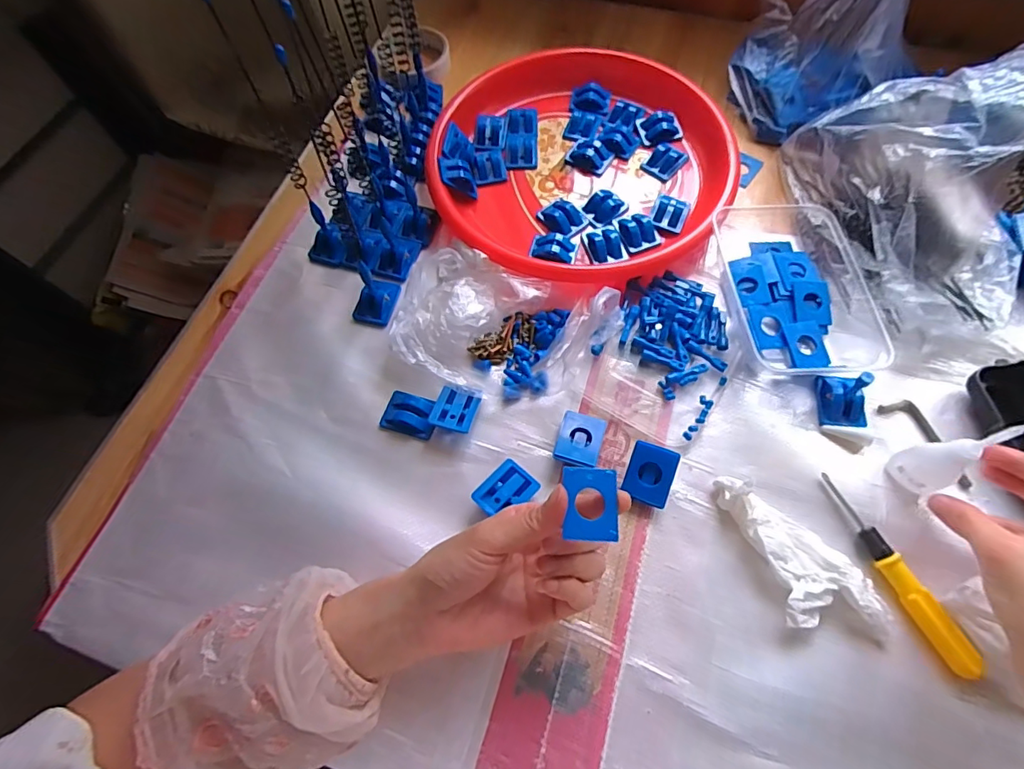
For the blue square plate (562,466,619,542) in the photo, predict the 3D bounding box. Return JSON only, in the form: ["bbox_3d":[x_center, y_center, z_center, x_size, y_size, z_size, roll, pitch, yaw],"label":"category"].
[{"bbox_3d":[0.045,0.068,0.286,0.031,0.005,0.041,5,69,-7],"label":"blue square plate"}]

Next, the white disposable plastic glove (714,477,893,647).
[{"bbox_3d":[0.194,0.127,0.348,0.136,0.024,0.059,40,73,18],"label":"white disposable plastic glove"}]

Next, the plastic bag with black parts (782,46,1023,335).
[{"bbox_3d":[0.354,-0.173,0.411,0.135,0.126,0.233,-14,66,-4],"label":"plastic bag with black parts"}]

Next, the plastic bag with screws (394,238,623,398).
[{"bbox_3d":[-0.017,-0.058,0.423,0.191,0.052,0.135,22,68,12],"label":"plastic bag with screws"}]

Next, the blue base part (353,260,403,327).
[{"bbox_3d":[-0.125,-0.084,0.444,0.033,0.047,0.042,12,67,8],"label":"blue base part"}]

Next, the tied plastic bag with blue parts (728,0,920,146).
[{"bbox_3d":[0.311,-0.354,0.484,0.155,0.150,0.155,5,66,5],"label":"tied plastic bag with blue parts"}]

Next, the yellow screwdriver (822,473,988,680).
[{"bbox_3d":[0.263,0.129,0.347,0.019,0.015,0.140,-27,67,-10],"label":"yellow screwdriver"}]

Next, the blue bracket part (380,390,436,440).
[{"bbox_3d":[-0.084,0.024,0.412,0.043,0.017,0.032,14,67,8],"label":"blue bracket part"}]

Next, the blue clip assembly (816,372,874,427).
[{"bbox_3d":[0.265,0.007,0.387,0.033,0.040,0.041,-1,66,2],"label":"blue clip assembly"}]

